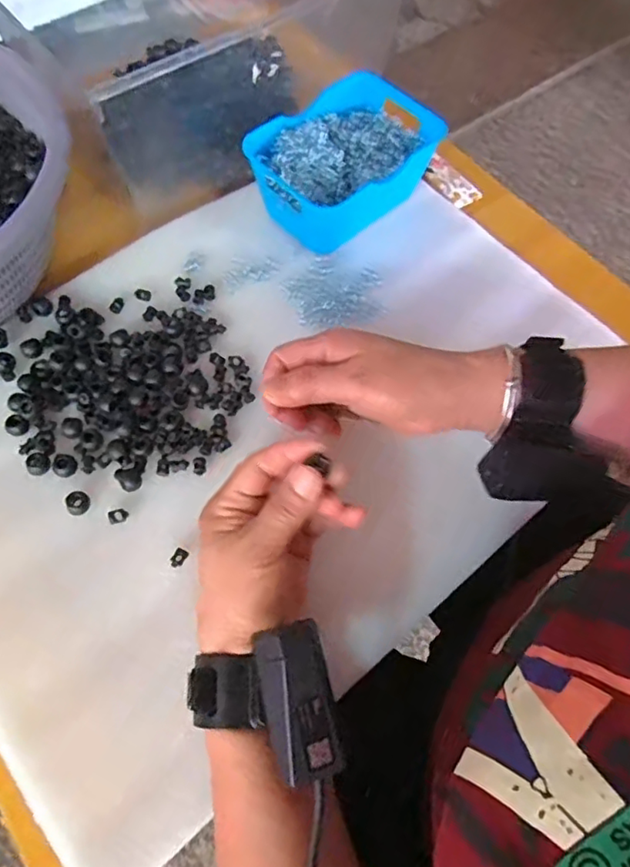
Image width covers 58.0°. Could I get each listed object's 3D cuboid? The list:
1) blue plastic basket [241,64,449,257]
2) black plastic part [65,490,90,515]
[{"bbox_3d":[0.028,-0.229,0.489,0.123,0.059,0.151,37,69,15],"label":"blue plastic basket"},{"bbox_3d":[-0.156,0.046,0.374,0.015,0.006,0.015,1,64,-3],"label":"black plastic part"}]

